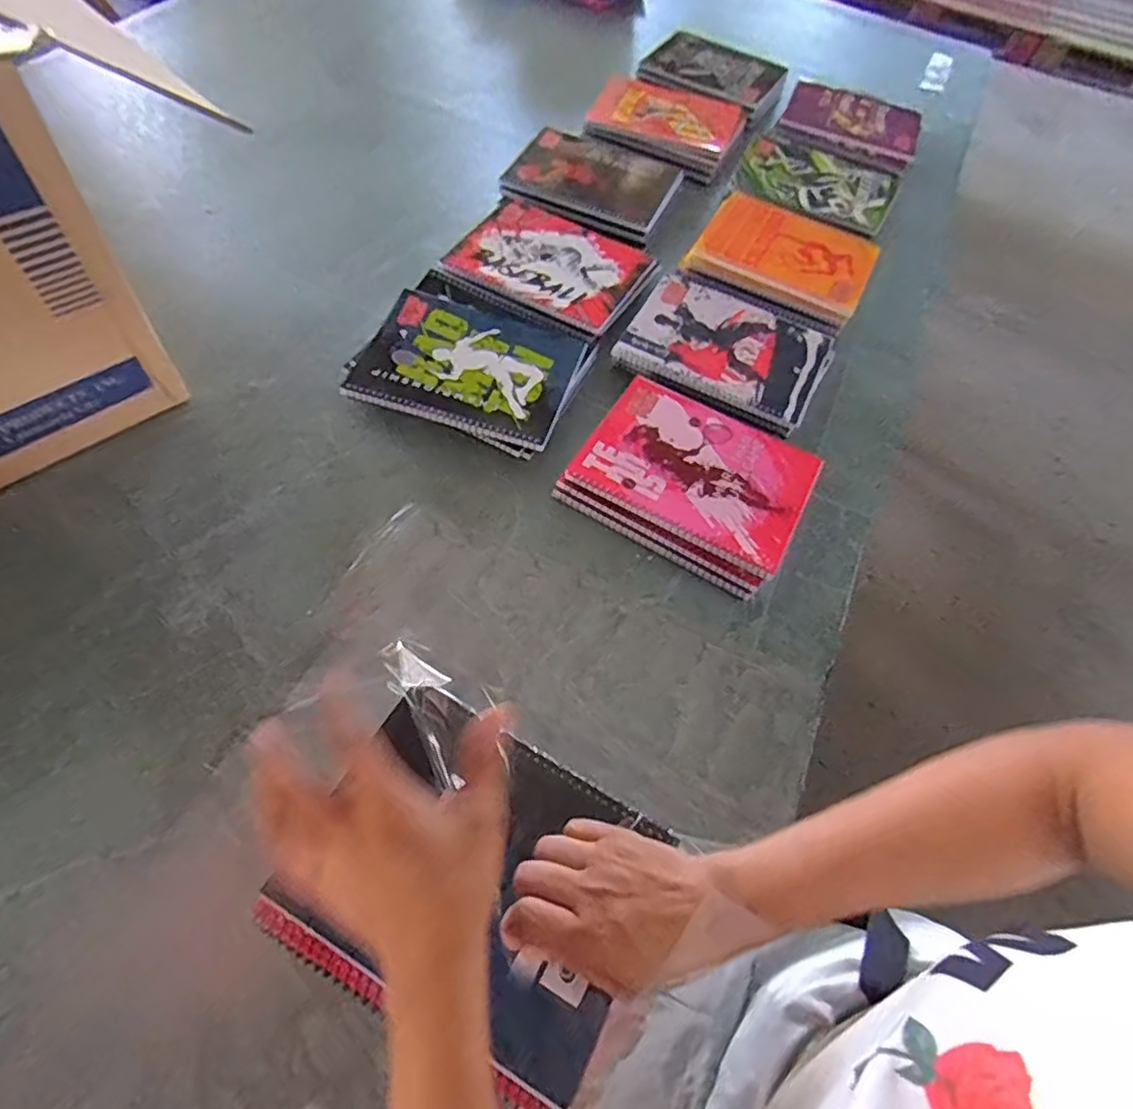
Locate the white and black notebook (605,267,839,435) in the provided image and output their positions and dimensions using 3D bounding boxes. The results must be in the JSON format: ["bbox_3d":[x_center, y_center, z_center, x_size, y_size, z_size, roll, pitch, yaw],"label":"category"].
[{"bbox_3d":[0.172,-0.221,0.681,0.204,0.022,0.179,29,60,10],"label":"white and black notebook"}]

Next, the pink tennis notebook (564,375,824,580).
[{"bbox_3d":[0.121,-0.081,0.583,0.196,0.010,0.152,28,60,10],"label":"pink tennis notebook"}]

